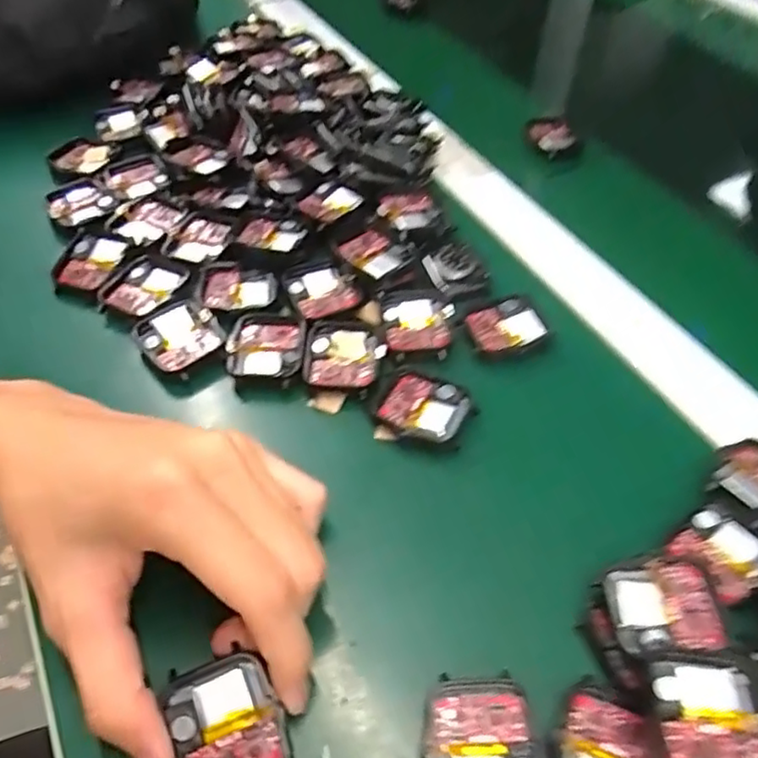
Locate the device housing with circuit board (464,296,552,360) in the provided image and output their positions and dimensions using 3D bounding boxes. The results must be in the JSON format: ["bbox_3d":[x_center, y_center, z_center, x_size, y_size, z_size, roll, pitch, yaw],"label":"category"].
[{"bbox_3d":[0.068,-0.028,0.343,0.042,0.006,0.035,-15,52,-15],"label":"device housing with circuit board"}]

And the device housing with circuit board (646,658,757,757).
[{"bbox_3d":[0.108,0.110,0.208,0.036,0.005,0.039,3,50,0],"label":"device housing with circuit board"}]

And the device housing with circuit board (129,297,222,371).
[{"bbox_3d":[-0.104,-0.023,0.336,0.037,0.009,0.038,-32,58,-26],"label":"device housing with circuit board"}]

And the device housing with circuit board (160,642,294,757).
[{"bbox_3d":[-0.051,0.120,0.220,0.036,0.010,0.046,-17,68,-11],"label":"device housing with circuit board"}]

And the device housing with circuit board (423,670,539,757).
[{"bbox_3d":[0.034,0.125,0.218,0.037,0.006,0.045,-1,50,-3],"label":"device housing with circuit board"}]

